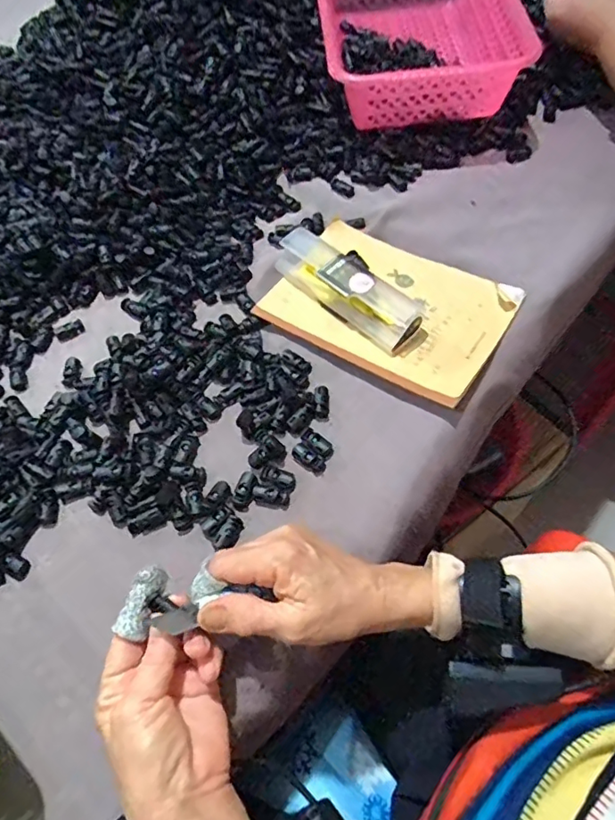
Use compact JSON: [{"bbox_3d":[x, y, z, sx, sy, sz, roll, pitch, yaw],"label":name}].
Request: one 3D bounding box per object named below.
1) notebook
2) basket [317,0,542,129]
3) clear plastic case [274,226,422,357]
[{"bbox_3d":[0.075,-0.100,0.494,0.207,0.018,0.144,30,66,19],"label":"notebook"},{"bbox_3d":[0.121,-0.451,0.619,0.203,0.086,0.295,-5,60,1],"label":"basket"},{"bbox_3d":[0.035,-0.113,0.489,0.043,0.038,0.152,-41,65,-18],"label":"clear plastic case"}]

